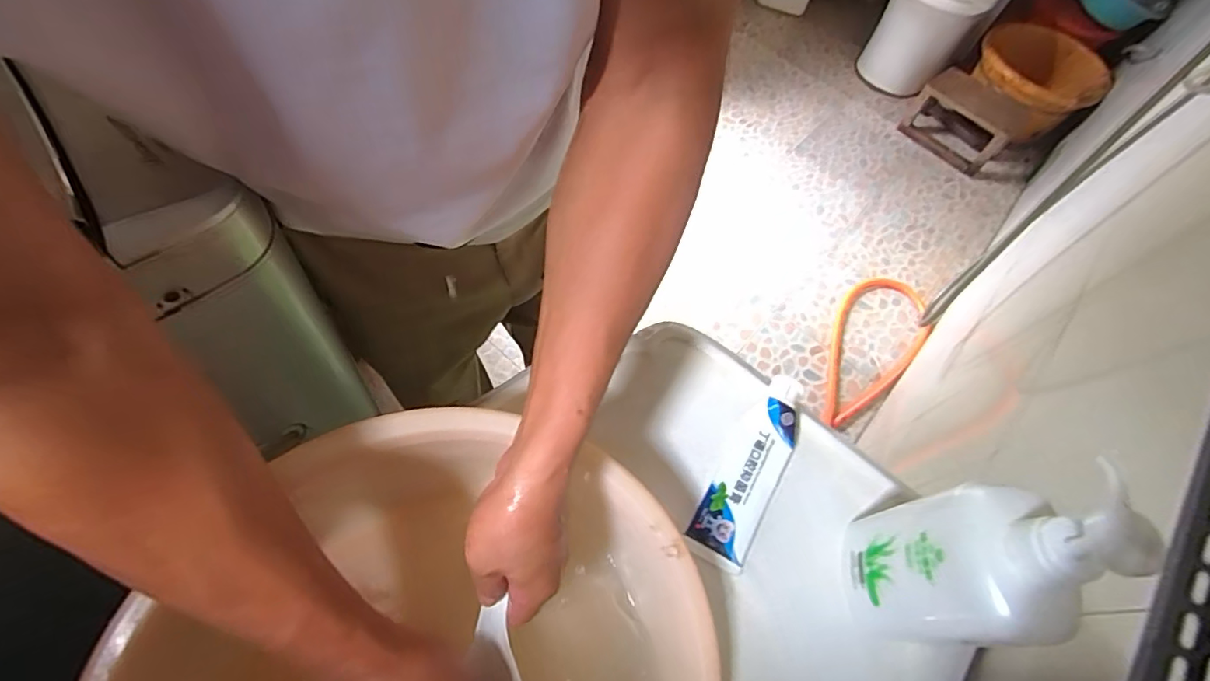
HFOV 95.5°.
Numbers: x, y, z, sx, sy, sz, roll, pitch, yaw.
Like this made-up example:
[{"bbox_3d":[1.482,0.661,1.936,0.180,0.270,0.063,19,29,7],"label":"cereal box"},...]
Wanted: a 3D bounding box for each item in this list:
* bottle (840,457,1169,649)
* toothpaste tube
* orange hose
[{"bbox_3d":[0.231,0.141,0.357,0.063,0.230,0.101,-1,61,-8],"label":"bottle"},{"bbox_3d":[0.132,0.108,0.478,0.052,0.029,0.175,31,62,11],"label":"toothpaste tube"},{"bbox_3d":[0.713,0.012,1.489,0.243,0.026,0.545,37,63,14],"label":"orange hose"}]

